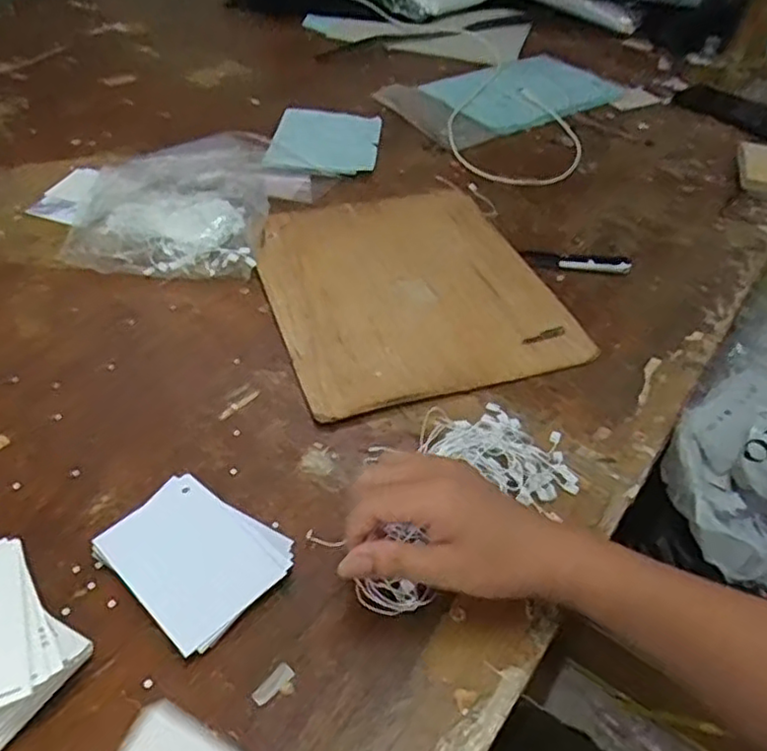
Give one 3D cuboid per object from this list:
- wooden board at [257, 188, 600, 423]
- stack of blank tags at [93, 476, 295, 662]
[{"bbox_3d":[0.020,-0.087,0.616,0.243,0.009,0.276,-13,48,-16],"label":"wooden board"},{"bbox_3d":[-0.114,0.108,0.412,0.100,0.012,0.084,33,53,25],"label":"stack of blank tags"}]

